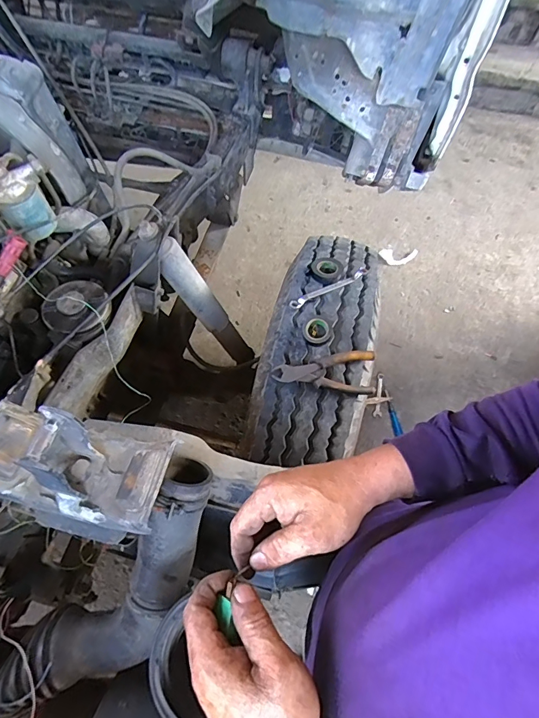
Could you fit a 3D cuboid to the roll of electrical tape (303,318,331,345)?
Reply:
[{"bbox_3d":[0.082,-0.047,0.701,0.041,0.017,0.050,23,62,10],"label":"roll of electrical tape"}]

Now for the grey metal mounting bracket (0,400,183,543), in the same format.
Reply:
[{"bbox_3d":[-0.208,0.110,0.464,0.201,0.176,0.146,13,61,5],"label":"grey metal mounting bracket"}]

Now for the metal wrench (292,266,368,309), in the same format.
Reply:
[{"bbox_3d":[0.111,-0.132,0.744,0.166,0.025,0.024,-26,65,-16],"label":"metal wrench"}]

